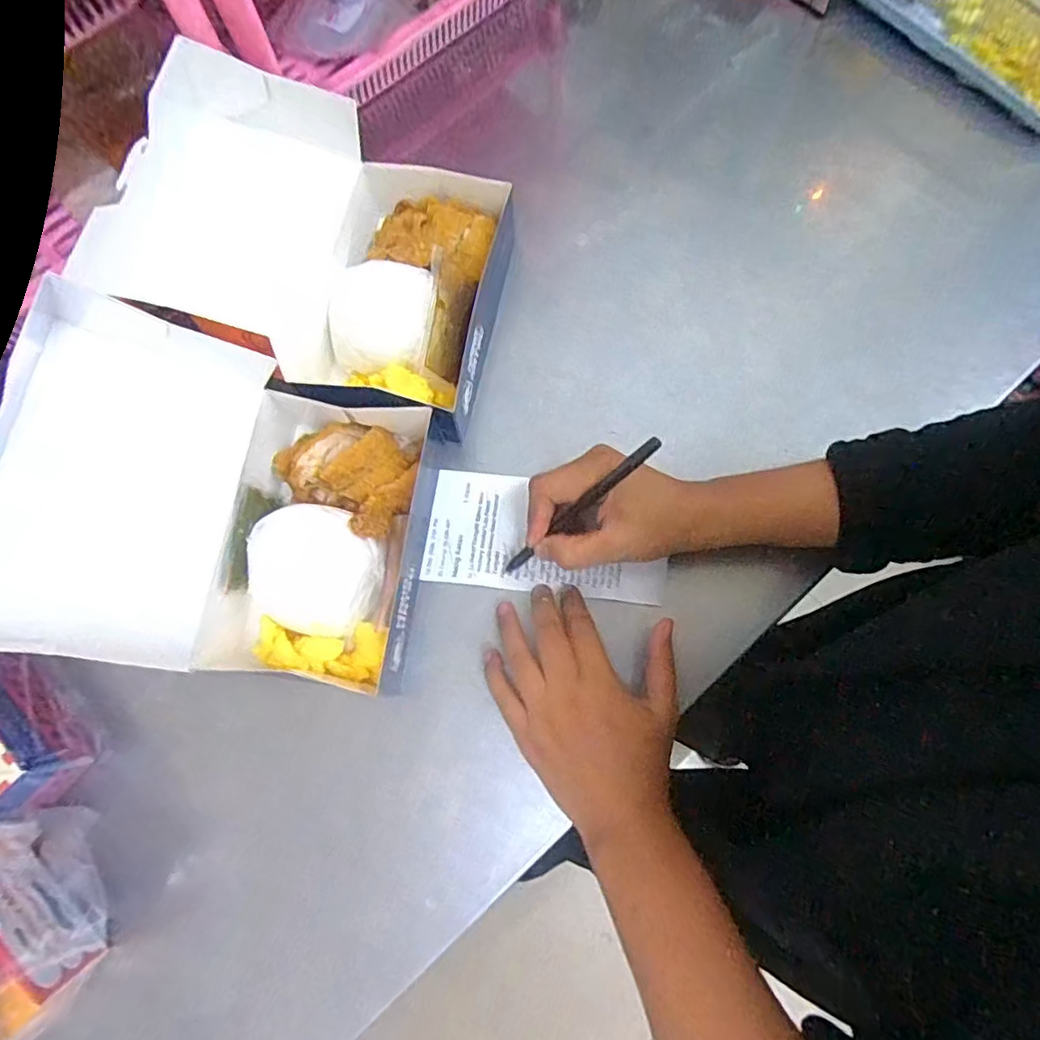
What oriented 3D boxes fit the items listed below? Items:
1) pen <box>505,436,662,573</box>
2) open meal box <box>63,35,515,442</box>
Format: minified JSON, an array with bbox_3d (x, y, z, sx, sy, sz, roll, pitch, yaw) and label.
[{"bbox_3d":[0.030,-0.002,0.360,0.129,0.012,0.007,-43,75,34],"label":"pen"},{"bbox_3d":[-0.123,-0.181,0.398,0.218,0.108,0.169,14,76,5],"label":"open meal box"}]

